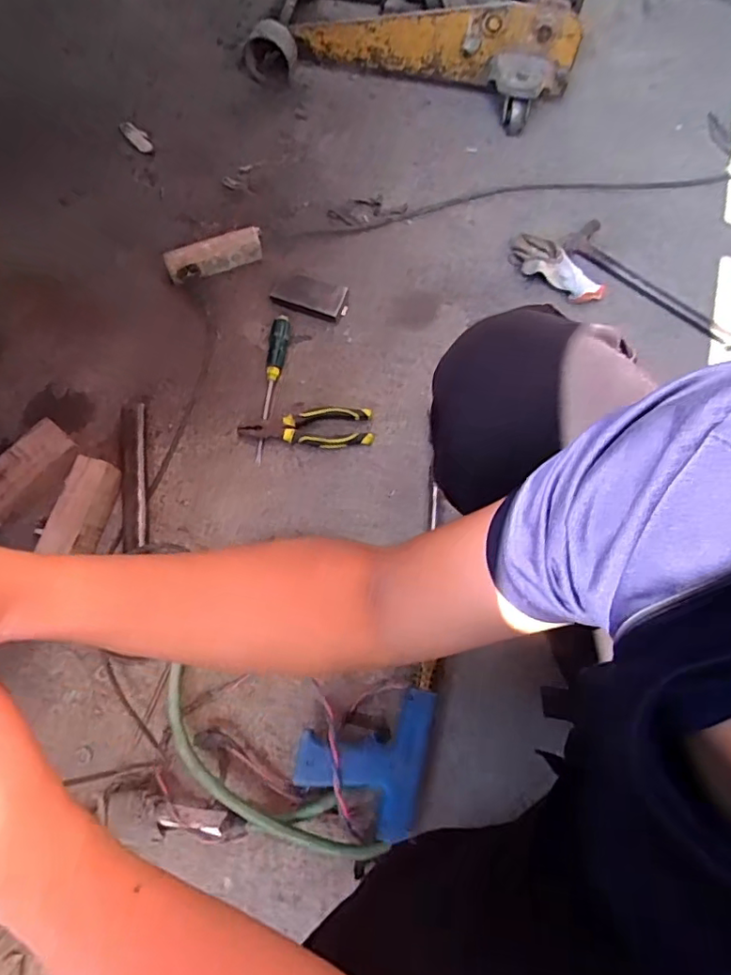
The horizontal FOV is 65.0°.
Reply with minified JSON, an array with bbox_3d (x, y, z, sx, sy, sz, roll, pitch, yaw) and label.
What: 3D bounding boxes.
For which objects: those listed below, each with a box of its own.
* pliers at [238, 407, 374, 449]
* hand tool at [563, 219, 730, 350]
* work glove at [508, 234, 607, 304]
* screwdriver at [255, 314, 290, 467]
[{"bbox_3d":[-0.089,-0.091,0.859,0.194,0.024,0.059,-2,70,1],"label":"pliers"},{"bbox_3d":[0.467,-0.326,0.936,0.313,0.031,0.068,42,75,11],"label":"hand tool"},{"bbox_3d":[0.308,-0.359,0.944,0.177,0.044,0.071,41,76,12],"label":"work glove"},{"bbox_3d":[-0.143,-0.160,0.881,0.027,0.034,0.248,6,72,1],"label":"screwdriver"}]

